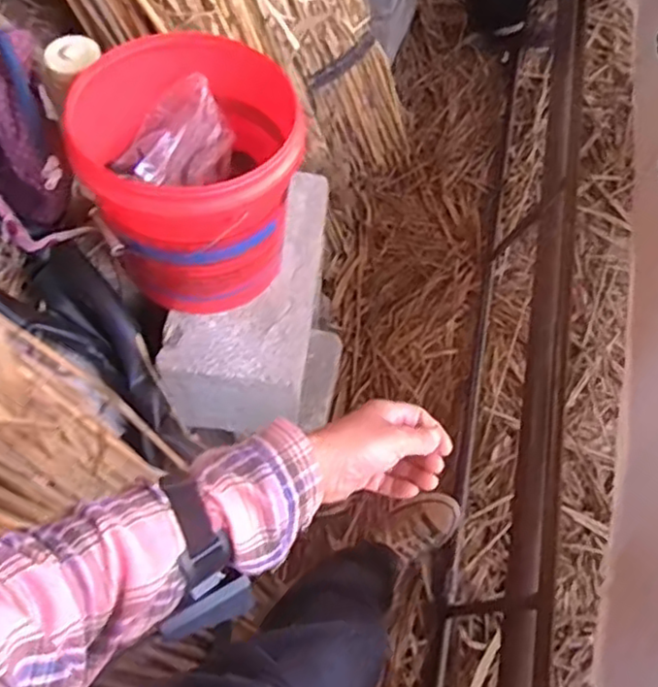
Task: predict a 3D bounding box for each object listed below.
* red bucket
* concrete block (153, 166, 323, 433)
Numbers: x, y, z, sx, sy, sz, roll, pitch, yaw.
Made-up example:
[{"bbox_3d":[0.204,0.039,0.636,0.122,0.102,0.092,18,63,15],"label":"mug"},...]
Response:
[{"bbox_3d":[-0.175,-0.221,0.868,0.249,0.256,0.300,-13,62,-10],"label":"red bucket"},{"bbox_3d":[-0.107,-0.075,1.005,0.192,0.128,0.405,8,61,2],"label":"concrete block"}]

